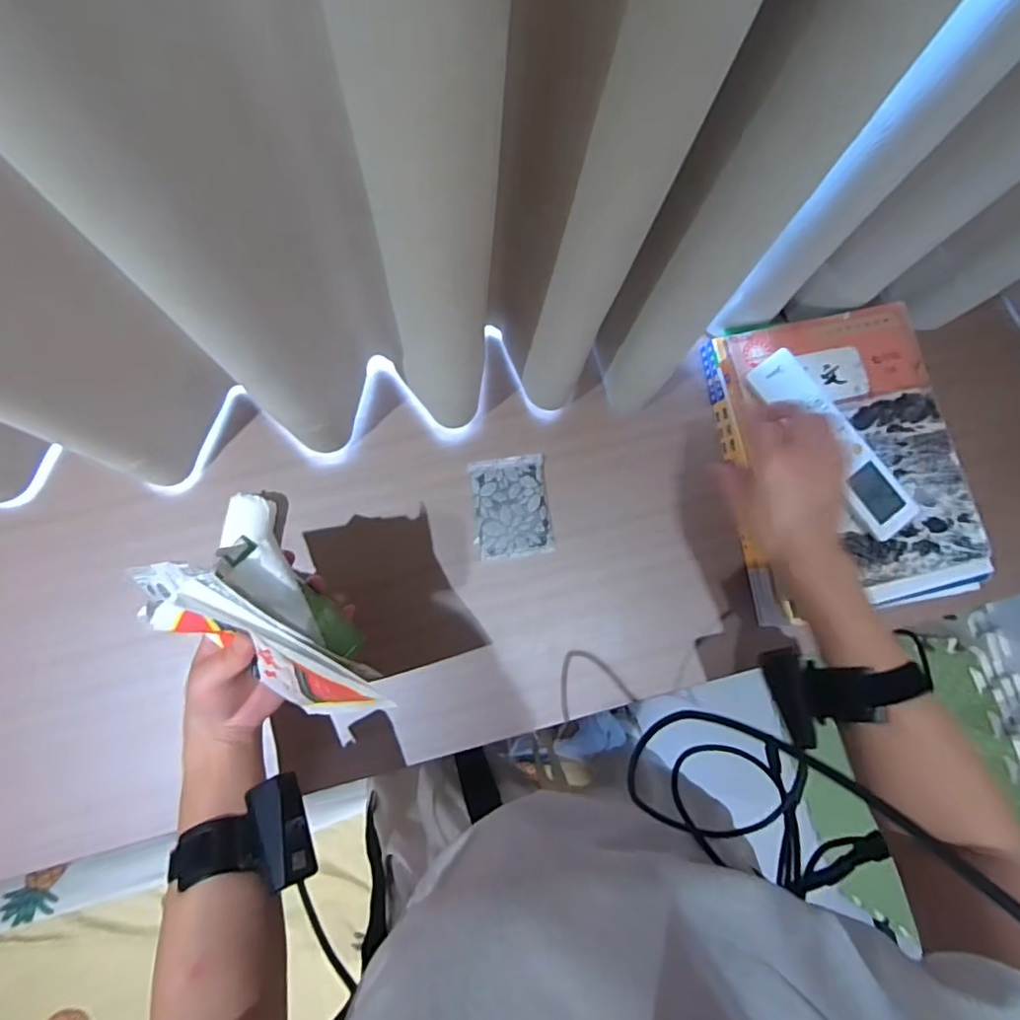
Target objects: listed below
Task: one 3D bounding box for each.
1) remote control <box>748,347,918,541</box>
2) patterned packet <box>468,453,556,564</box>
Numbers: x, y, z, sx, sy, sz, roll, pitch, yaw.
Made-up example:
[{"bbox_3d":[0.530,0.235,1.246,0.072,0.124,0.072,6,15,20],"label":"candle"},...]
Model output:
[{"bbox_3d":[0.294,-0.061,0.529,0.049,0.014,0.193,-36,85,-7],"label":"remote control"},{"bbox_3d":[0.002,-0.003,0.590,0.074,0.018,0.100,-7,82,-4],"label":"patterned packet"}]

